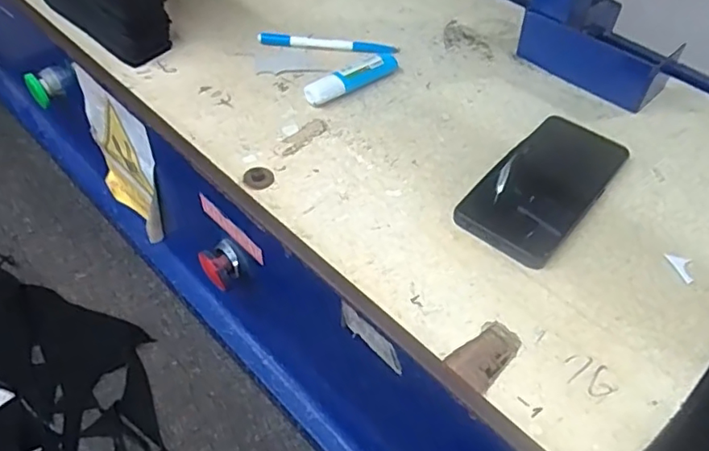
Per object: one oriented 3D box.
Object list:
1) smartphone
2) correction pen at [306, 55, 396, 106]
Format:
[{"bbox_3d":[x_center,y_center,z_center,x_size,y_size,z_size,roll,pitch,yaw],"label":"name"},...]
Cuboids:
[{"bbox_3d":[0.153,-0.034,0.465,0.075,0.013,0.163,33,53,25],"label":"smartphone"},{"bbox_3d":[0.000,-0.136,0.539,0.102,0.019,0.017,-29,55,-27],"label":"correction pen"}]

